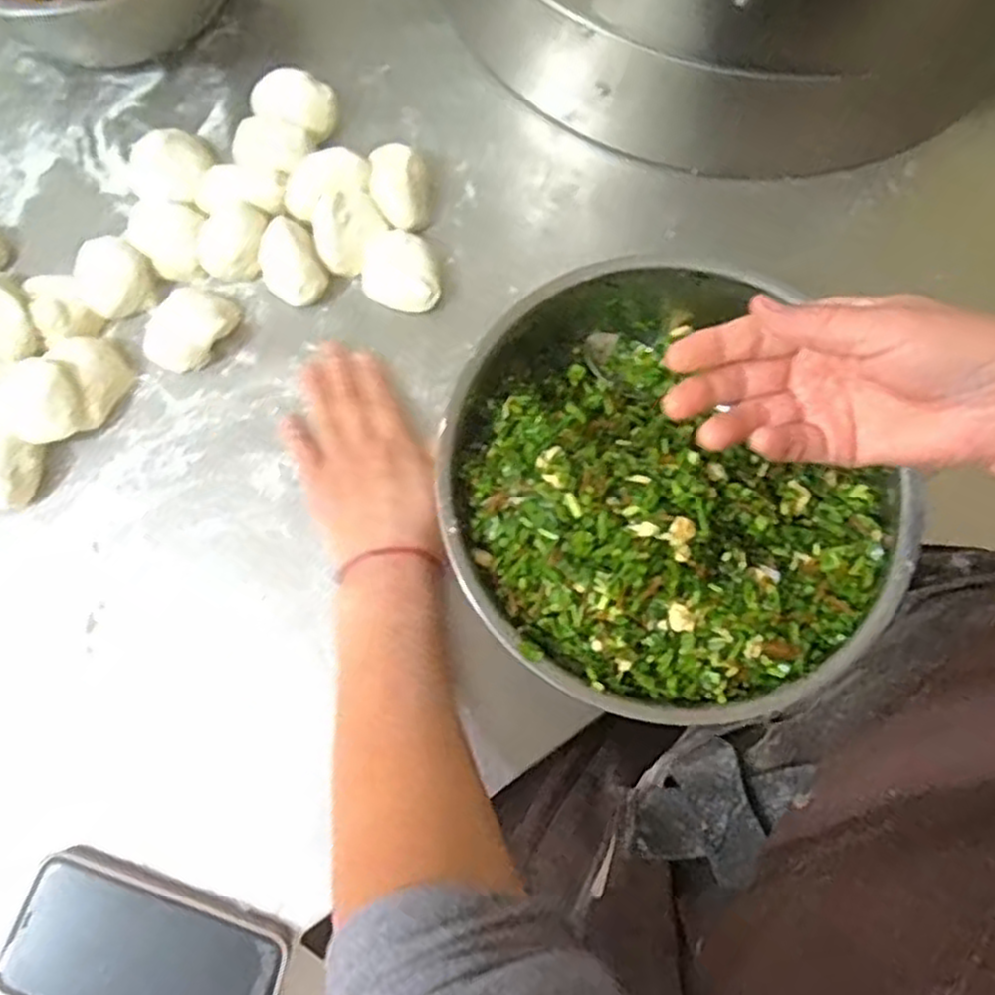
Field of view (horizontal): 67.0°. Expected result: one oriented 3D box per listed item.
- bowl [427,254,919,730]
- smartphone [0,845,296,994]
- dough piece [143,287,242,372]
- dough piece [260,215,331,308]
[{"bbox_3d":[0.086,-0.001,0.436,0.228,0.107,0.249,0,77,-1],"label":"bowl"},{"bbox_3d":[-0.193,0.255,0.415,0.145,0.015,0.078,21,72,-2],"label":"smartphone"},{"bbox_3d":[-0.200,-0.111,0.490,0.038,0.025,0.061,37,80,7],"label":"dough piece"},{"bbox_3d":[-0.139,-0.156,0.507,0.038,0.027,0.055,-28,79,-7],"label":"dough piece"}]

